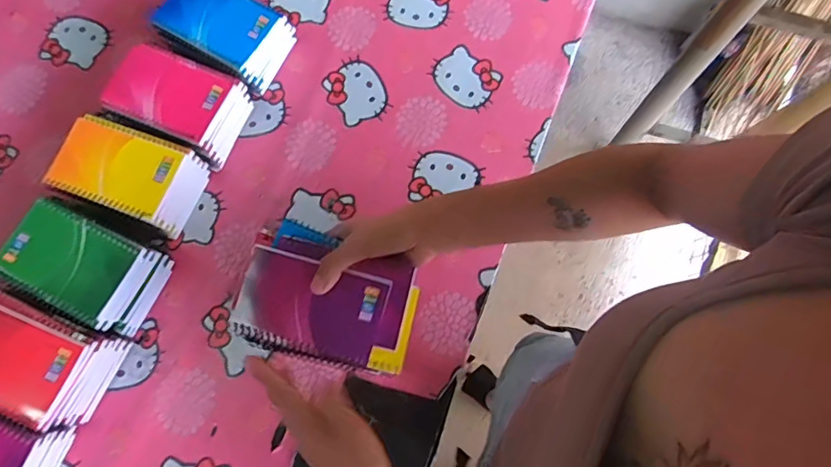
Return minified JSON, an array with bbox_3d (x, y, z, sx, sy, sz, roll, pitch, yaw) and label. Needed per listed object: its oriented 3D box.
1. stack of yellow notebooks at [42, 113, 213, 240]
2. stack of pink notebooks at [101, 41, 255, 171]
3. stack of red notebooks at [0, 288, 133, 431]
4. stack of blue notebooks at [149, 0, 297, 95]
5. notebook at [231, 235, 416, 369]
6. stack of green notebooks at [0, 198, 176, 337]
[{"bbox_3d":[-0.316,-0.062,0.580,0.133,0.071,0.093,20,75,6],"label":"stack of yellow notebooks"},{"bbox_3d":[-0.272,-0.149,0.607,0.138,0.069,0.096,23,75,7],"label":"stack of pink notebooks"},{"bbox_3d":[-0.381,0.126,0.524,0.140,0.081,0.095,22,75,7],"label":"stack of red notebooks"},{"bbox_3d":[-0.227,-0.242,0.632,0.142,0.068,0.096,30,76,8],"label":"stack of blue notebooks"},{"bbox_3d":[-0.085,0.063,0.479,0.149,0.016,0.102,13,80,1],"label":"notebook"},{"bbox_3d":[-0.346,0.037,0.554,0.137,0.070,0.090,25,76,7],"label":"stack of green notebooks"}]

